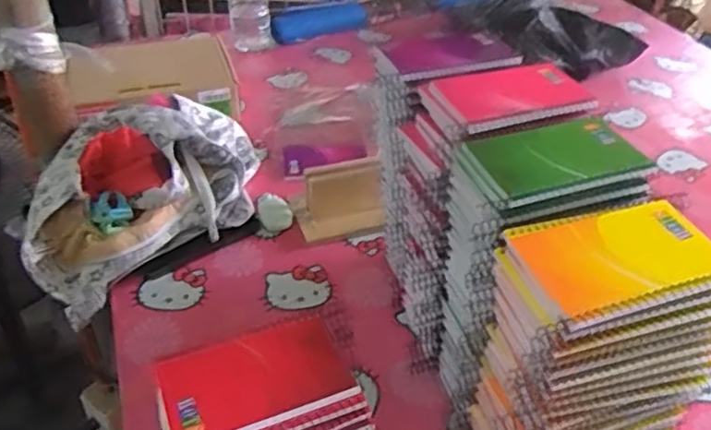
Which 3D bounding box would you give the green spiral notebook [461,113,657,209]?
[{"bbox_3d":[0.160,-0.047,0.536,0.136,0.016,0.089,-10,40,-14],"label":"green spiral notebook"}]

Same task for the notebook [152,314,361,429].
[{"bbox_3d":[-0.075,0.117,0.479,0.131,0.008,0.080,-14,41,-19],"label":"notebook"}]

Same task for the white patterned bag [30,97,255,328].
[{"bbox_3d":[-0.272,-0.034,0.861,0.331,0.145,0.181,-32,49,-33],"label":"white patterned bag"}]

